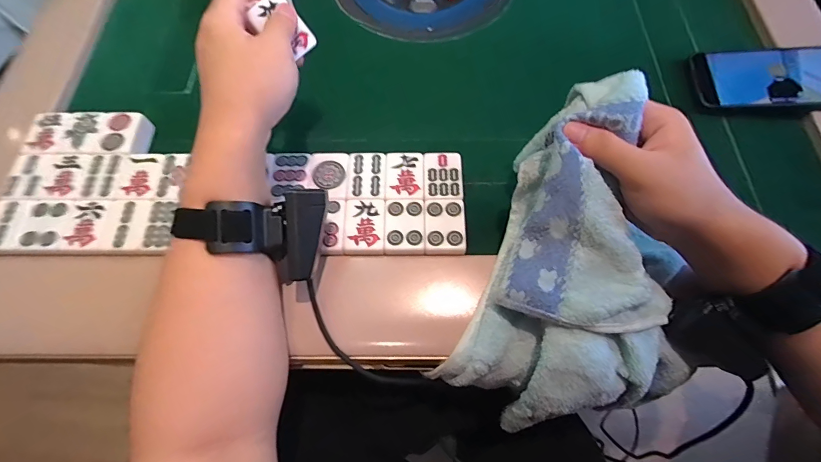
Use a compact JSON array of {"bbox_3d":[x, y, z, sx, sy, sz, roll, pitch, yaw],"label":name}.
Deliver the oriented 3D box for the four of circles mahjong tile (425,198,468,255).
[{"bbox_3d":[0.031,-0.001,0.364,0.036,0.027,0.050,1,66,0],"label":"four of circles mahjong tile"}]

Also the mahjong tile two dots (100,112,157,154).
[{"bbox_3d":[-0.291,-0.095,0.403,0.043,0.018,0.051,-4,66,-2],"label":"mahjong tile two dots"}]

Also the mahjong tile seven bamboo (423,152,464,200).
[{"bbox_3d":[0.031,-0.047,0.384,0.035,0.028,0.051,0,66,0],"label":"mahjong tile seven bamboo"}]

